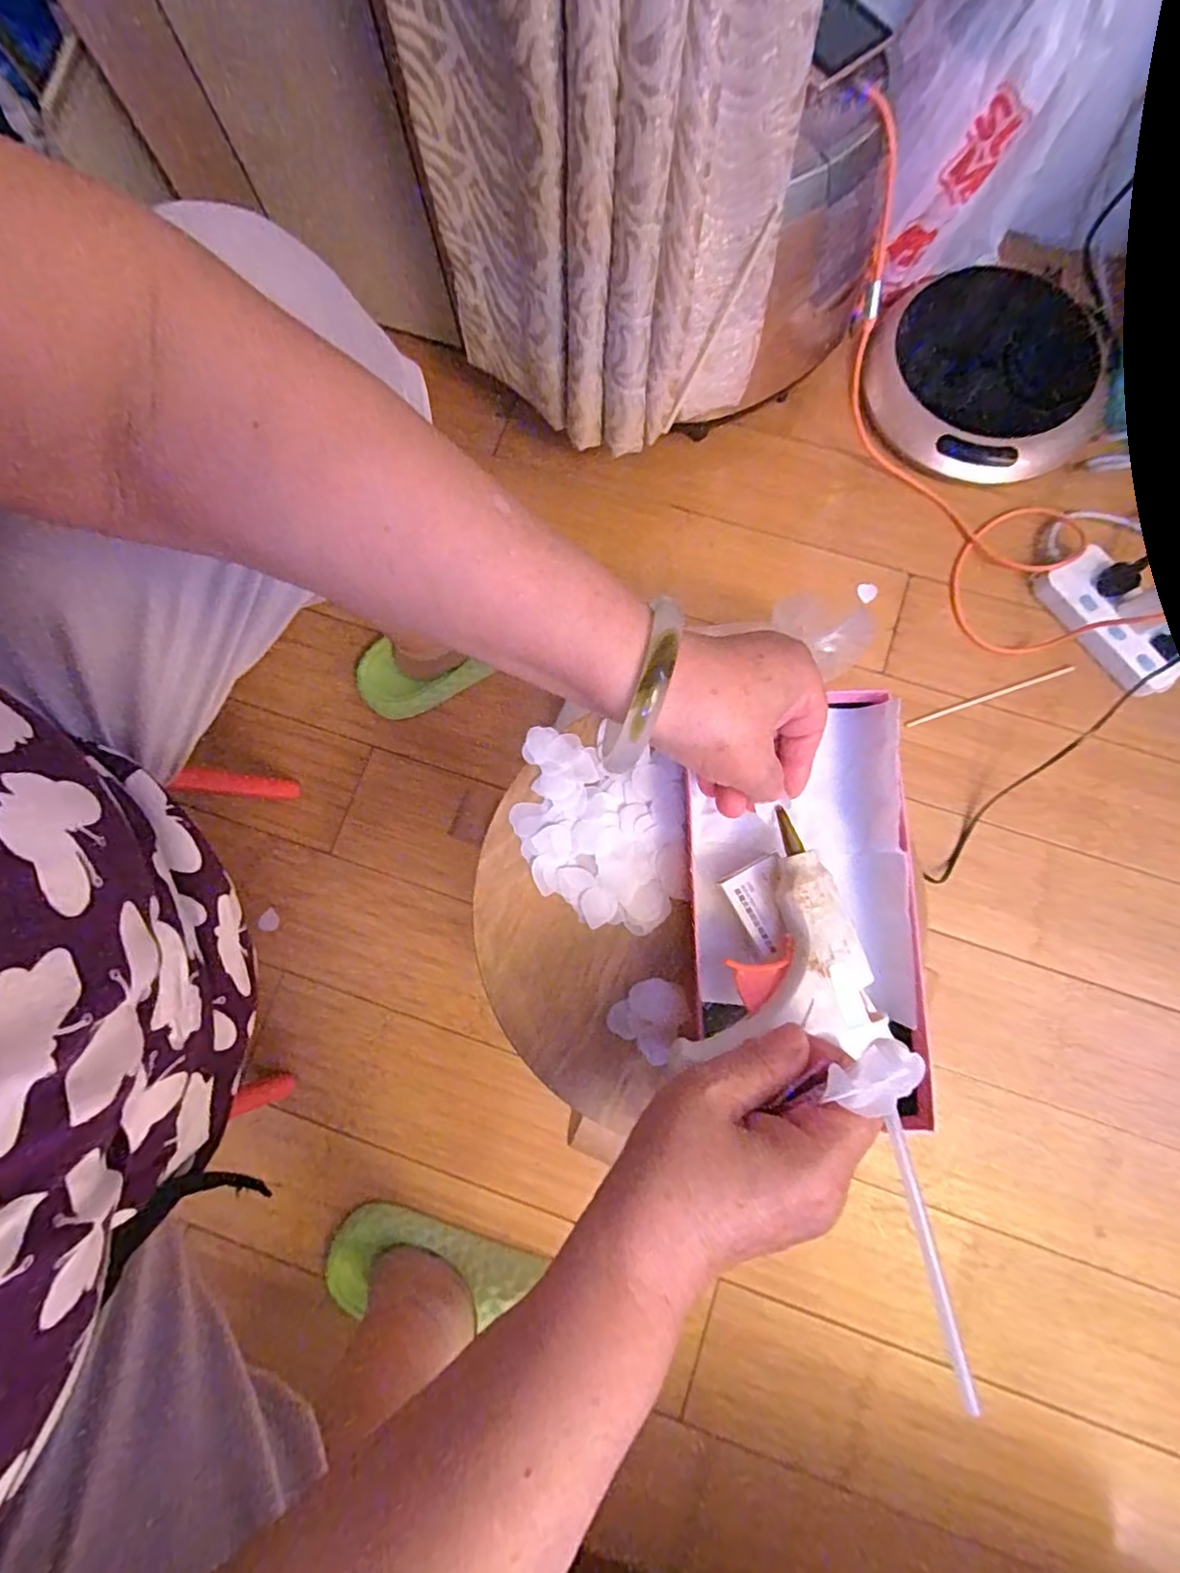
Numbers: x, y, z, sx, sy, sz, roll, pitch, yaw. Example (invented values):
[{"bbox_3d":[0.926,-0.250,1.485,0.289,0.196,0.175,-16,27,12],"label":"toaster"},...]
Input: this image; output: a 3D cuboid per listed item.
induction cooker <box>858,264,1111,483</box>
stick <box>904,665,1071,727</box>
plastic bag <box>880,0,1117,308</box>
[{"bbox_3d":[0.446,-0.472,0.699,0.240,0.069,0.239,0,79,1],"label":"induction cooker"},{"bbox_3d":[0.438,-0.098,0.668,0.191,0.008,0.006,-19,79,-2],"label":"stick"},{"bbox_3d":[0.366,-0.640,0.595,0.175,0.253,0.122,23,81,6],"label":"plastic bag"}]

